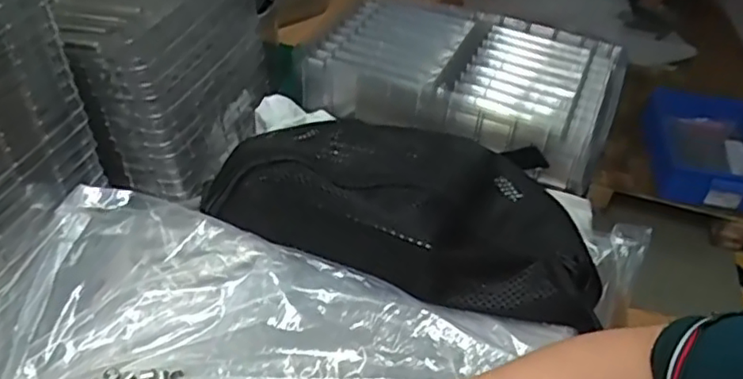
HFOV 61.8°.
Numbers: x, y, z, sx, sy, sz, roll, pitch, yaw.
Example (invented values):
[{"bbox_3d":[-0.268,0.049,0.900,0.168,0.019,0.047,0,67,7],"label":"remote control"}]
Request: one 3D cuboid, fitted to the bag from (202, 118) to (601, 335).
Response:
[{"bbox_3d":[0.036,0.000,0.481,0.285,0.070,0.157,17,40,16],"label":"bag"}]

